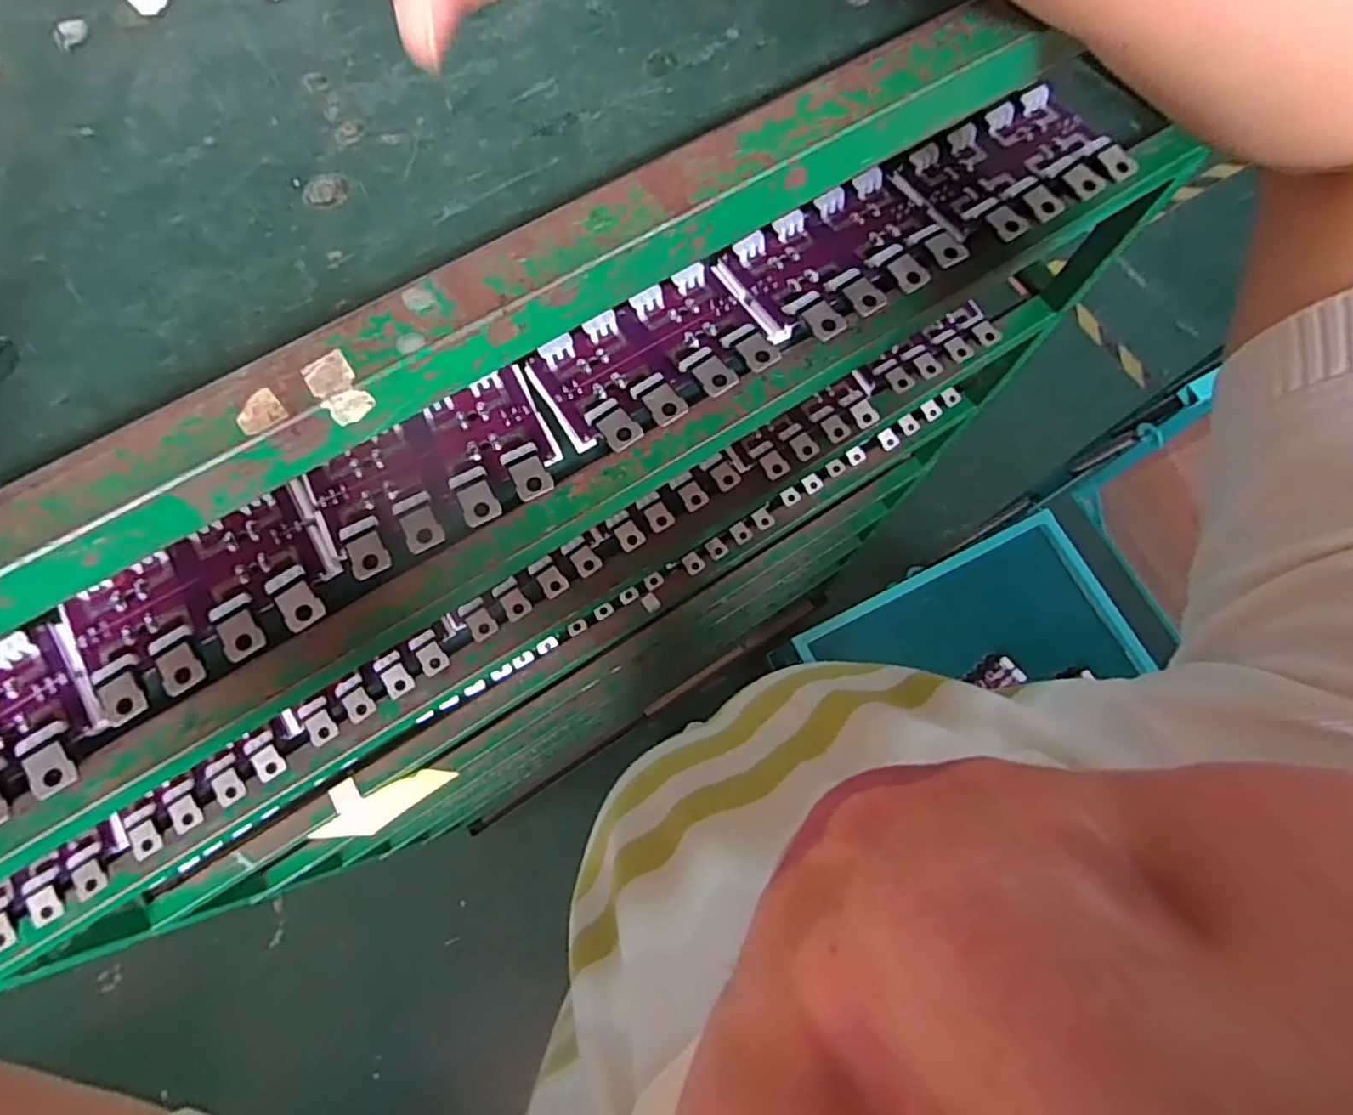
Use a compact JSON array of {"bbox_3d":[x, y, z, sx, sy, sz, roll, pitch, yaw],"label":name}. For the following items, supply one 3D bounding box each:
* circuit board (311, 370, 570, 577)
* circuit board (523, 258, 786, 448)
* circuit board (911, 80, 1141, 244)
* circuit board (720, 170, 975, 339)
[{"bbox_3d":[-0.106,-0.038,0.290,0.105,0.010,0.065,-27,75,-8],"label":"circuit board"},{"bbox_3d":[-0.009,-0.094,0.305,0.107,0.014,0.068,-31,76,-9],"label":"circuit board"},{"bbox_3d":[0.175,-0.201,0.337,0.089,0.013,0.070,-32,76,-9],"label":"circuit board"},{"bbox_3d":[0.081,-0.147,0.321,0.105,0.014,0.070,-33,76,-9],"label":"circuit board"}]

